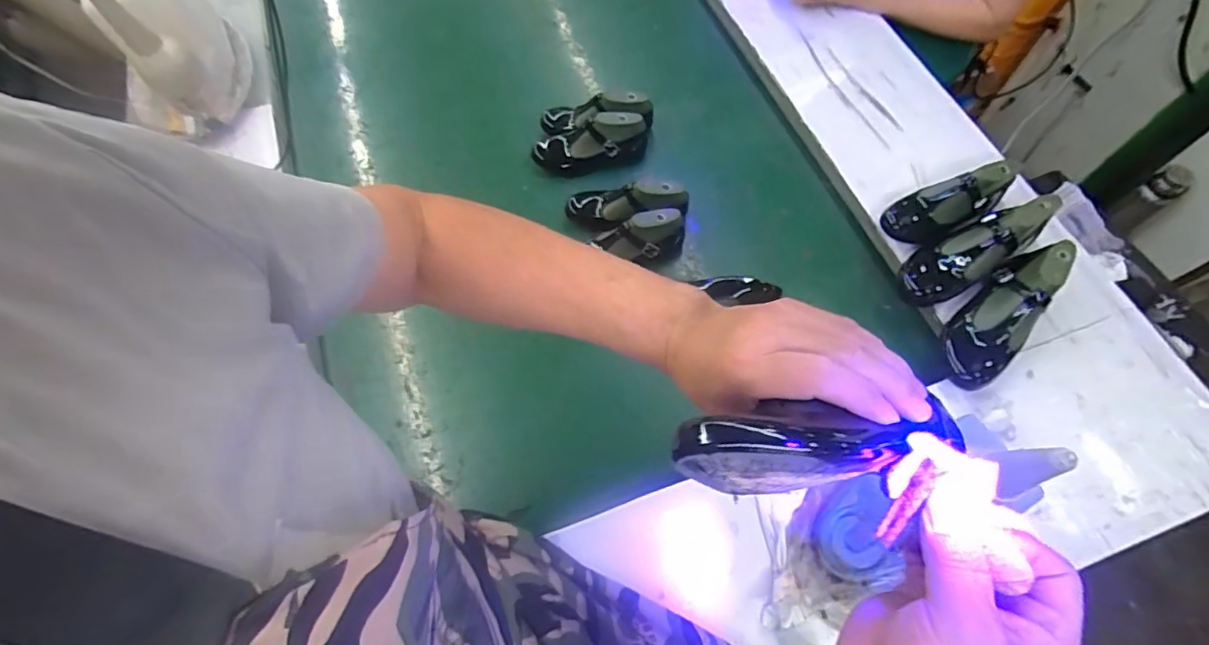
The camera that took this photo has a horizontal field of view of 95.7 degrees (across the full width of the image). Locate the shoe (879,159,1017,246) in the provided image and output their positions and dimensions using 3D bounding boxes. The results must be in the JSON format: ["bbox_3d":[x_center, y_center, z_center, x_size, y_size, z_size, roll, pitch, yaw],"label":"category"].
[{"bbox_3d":[0.498,-0.172,0.787,0.189,0.055,0.070,-26,64,14],"label":"shoe"}]

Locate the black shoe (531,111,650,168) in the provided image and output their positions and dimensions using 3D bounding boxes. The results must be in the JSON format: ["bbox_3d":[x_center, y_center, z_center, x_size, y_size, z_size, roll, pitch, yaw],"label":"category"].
[{"bbox_3d":[-0.028,-0.312,0.940,0.198,0.064,0.058,-12,64,12],"label":"black shoe"}]

